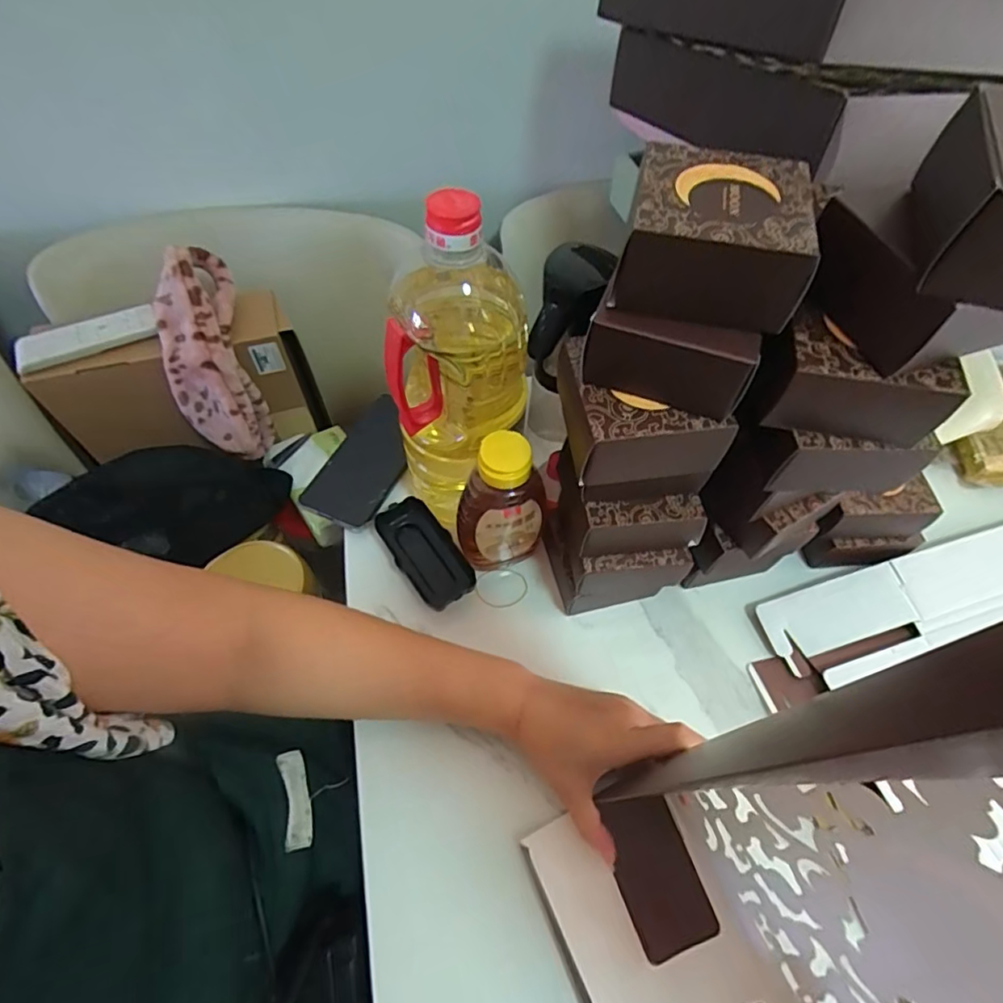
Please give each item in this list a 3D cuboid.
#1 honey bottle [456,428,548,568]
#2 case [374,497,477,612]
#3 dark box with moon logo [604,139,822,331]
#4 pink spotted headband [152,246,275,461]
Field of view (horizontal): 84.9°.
[{"bbox_3d":[0.001,0.009,0.459,0.071,0.156,0.053,13,60,6],"label":"honey bottle"},{"bbox_3d":[-0.071,0.049,0.508,0.052,0.023,0.112,-29,64,-18],"label":"case"},{"bbox_3d":[0.109,-0.139,0.290,0.088,0.047,0.087,8,59,3],"label":"dark box with moon logo"},{"bbox_3d":[-0.321,-0.152,0.603,0.084,0.230,0.075,-11,22,-10],"label":"pink spotted headband"}]

